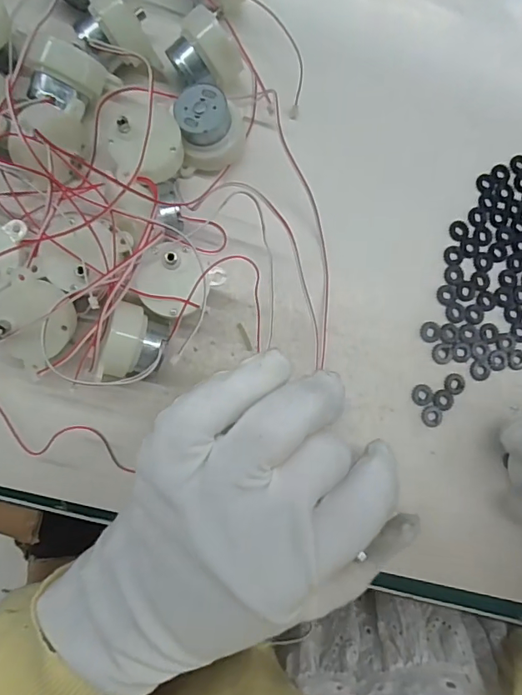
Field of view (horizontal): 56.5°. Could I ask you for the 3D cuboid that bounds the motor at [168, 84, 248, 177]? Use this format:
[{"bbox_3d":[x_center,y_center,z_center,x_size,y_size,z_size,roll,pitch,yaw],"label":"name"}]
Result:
[{"bbox_3d":[-0.023,-0.101,0.227,0.033,0.028,0.030,-12,87,-9],"label":"motor"}]

